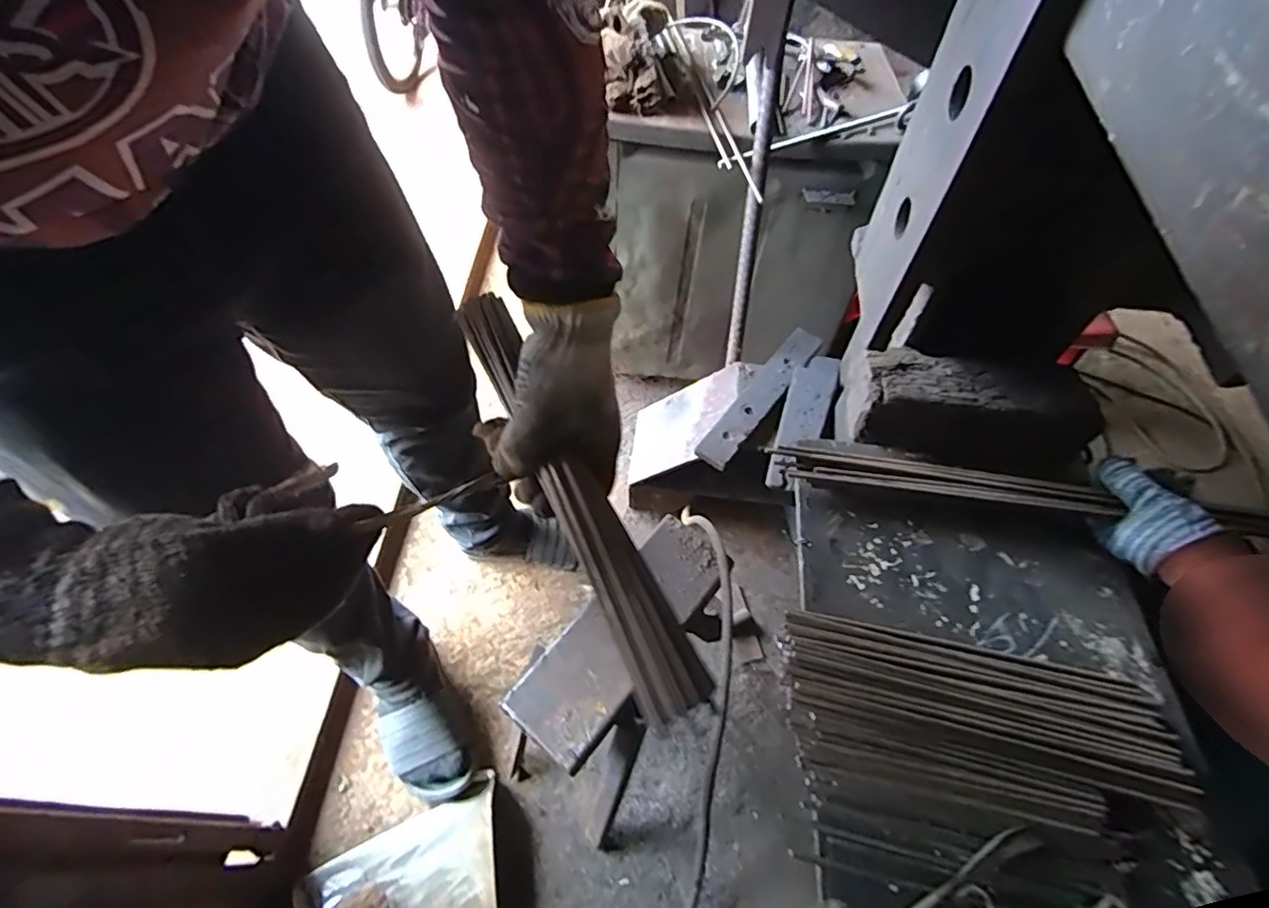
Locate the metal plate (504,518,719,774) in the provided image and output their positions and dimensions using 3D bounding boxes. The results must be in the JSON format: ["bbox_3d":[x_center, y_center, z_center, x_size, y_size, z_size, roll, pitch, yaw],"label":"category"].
[{"bbox_3d":[-0.010,0.188,0.652,0.095,0.014,0.291,34,61,20],"label":"metal plate"}]

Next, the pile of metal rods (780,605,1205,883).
[{"bbox_3d":[0.288,0.238,0.482,0.318,0.027,0.185,5,56,2],"label":"pile of metal rods"}]

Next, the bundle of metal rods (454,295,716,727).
[{"bbox_3d":[-0.048,0.015,0.398,0.040,0.018,0.327,-24,65,-16],"label":"bundle of metal rods"}]

